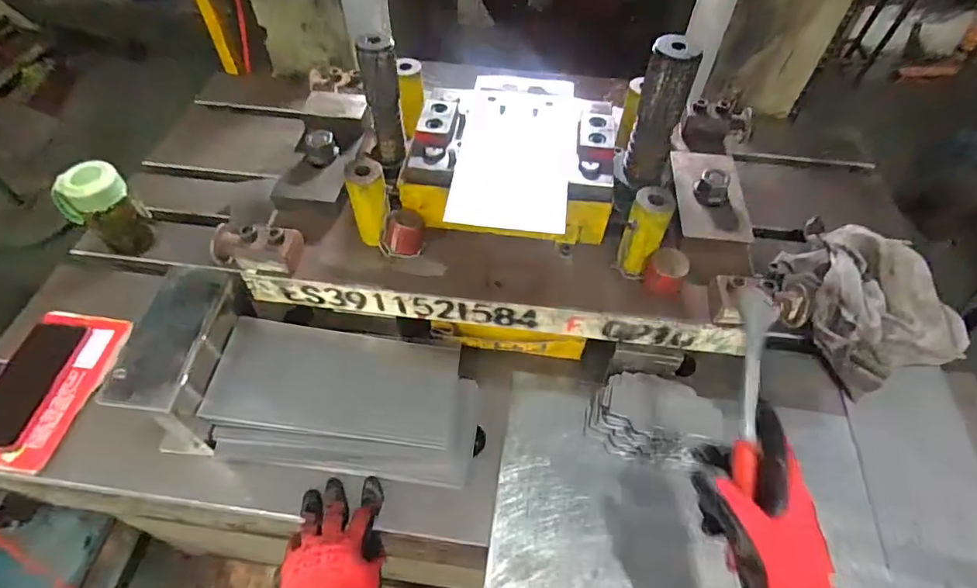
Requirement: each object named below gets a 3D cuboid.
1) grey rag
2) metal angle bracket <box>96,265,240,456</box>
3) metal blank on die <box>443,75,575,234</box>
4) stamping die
[{"bbox_3d":[0.487,-0.014,0.689,0.190,0.069,0.257,-15,54,-12],"label":"grey rag"},{"bbox_3d":[-0.324,0.075,0.571,0.077,0.131,0.163,7,53,4],"label":"metal angle bracket"},{"bbox_3d":[0.032,-0.173,0.583,0.122,0.011,0.257,6,55,3],"label":"metal blank on die"},{"bbox_3d":[0.026,-0.125,0.605,0.598,0.251,0.292,6,53,4],"label":"stamping die"}]

